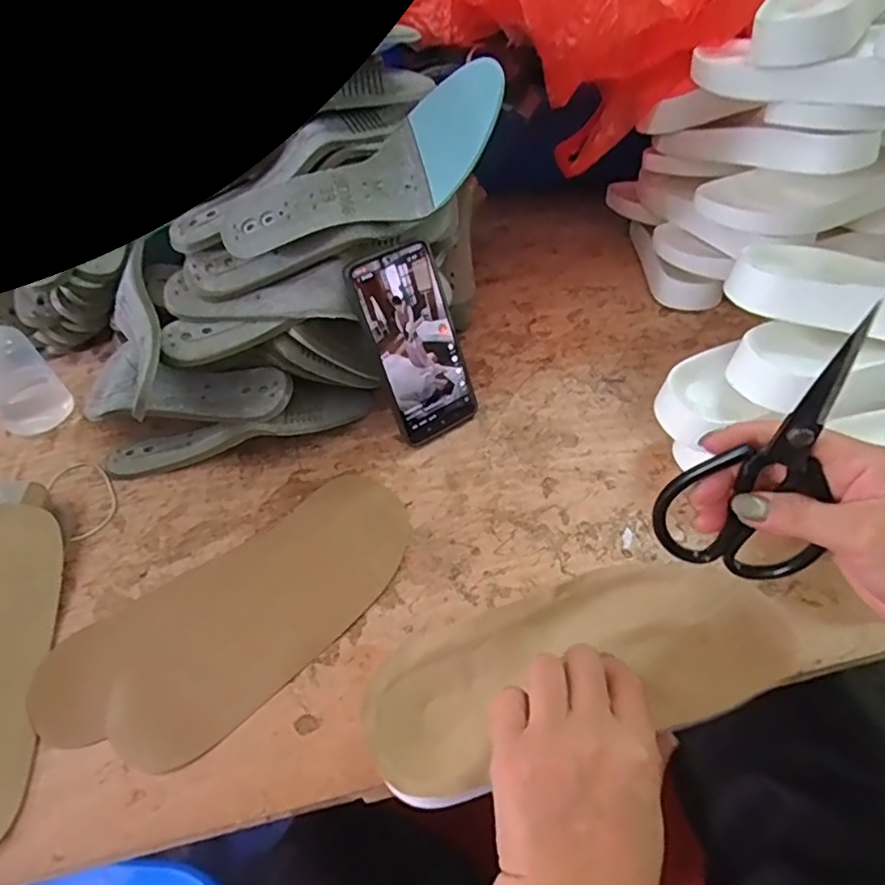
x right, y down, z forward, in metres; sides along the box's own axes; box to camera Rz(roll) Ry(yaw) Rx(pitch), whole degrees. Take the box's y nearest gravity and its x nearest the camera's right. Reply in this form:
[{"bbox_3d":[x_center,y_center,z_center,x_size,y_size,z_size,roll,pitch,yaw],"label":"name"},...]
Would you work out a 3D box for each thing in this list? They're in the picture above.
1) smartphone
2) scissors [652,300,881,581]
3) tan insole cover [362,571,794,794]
[{"bbox_3d":[-0.023,-0.080,0.511,0.079,0.163,0.007,-28,26,-21],"label":"smartphone"},{"bbox_3d":[0.170,0.010,0.306,0.081,0.171,0.013,23,46,14],"label":"scissors"},{"bbox_3d":[0.078,0.131,0.358,0.248,0.022,0.091,-13,45,-7],"label":"tan insole cover"}]

